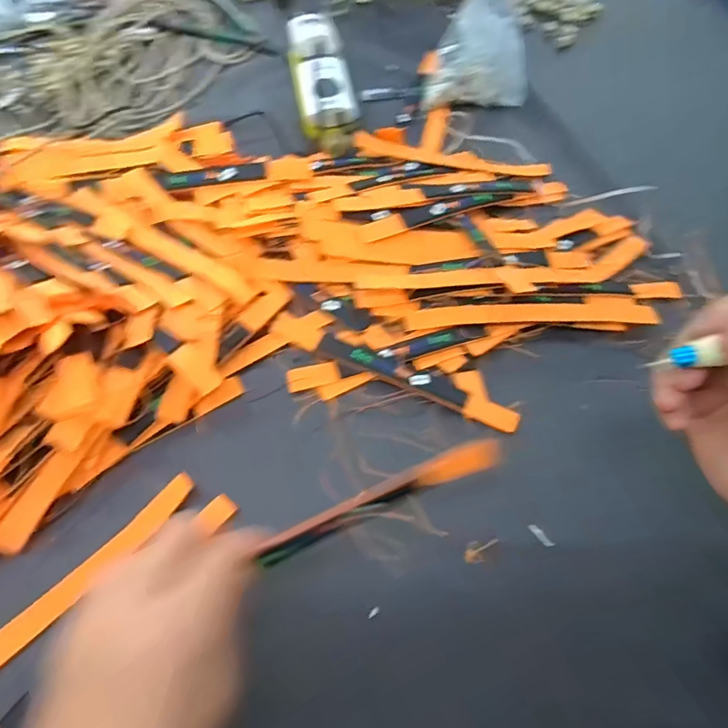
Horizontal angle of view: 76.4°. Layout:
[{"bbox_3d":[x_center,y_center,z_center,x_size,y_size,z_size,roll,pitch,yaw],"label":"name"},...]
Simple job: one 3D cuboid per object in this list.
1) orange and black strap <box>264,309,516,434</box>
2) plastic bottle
[{"bbox_3d":[0.021,0.005,0.394,0.222,0.007,0.022,24,63,14],"label":"orange and black strap"},{"bbox_3d":[-0.053,-0.356,0.562,0.066,0.068,0.214,-10,60,-5],"label":"plastic bottle"}]

